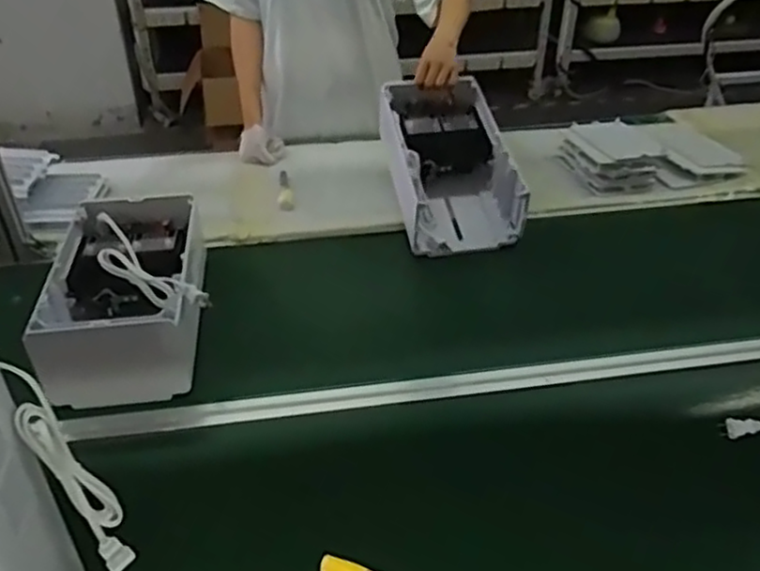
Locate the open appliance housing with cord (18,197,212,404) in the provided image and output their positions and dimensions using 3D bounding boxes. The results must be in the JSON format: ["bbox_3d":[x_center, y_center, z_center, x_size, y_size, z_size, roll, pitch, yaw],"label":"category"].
[{"bbox_3d":[-0.375,0.012,1.090,0.216,0.139,0.354,-6,38,-7],"label":"open appliance housing with cord"}]

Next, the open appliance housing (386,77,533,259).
[{"bbox_3d":[0.129,-0.228,1.363,0.223,0.204,0.341,-3,37,-3],"label":"open appliance housing"}]

